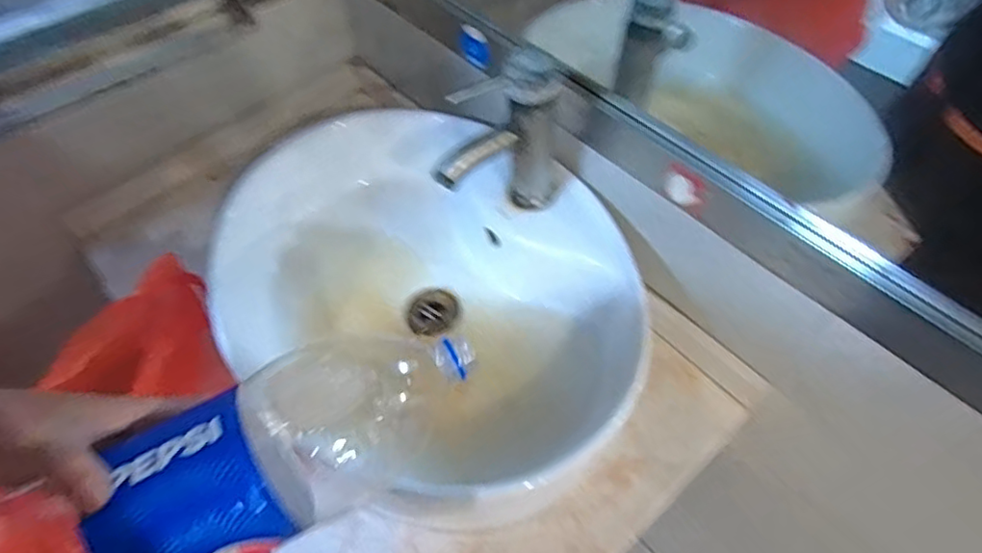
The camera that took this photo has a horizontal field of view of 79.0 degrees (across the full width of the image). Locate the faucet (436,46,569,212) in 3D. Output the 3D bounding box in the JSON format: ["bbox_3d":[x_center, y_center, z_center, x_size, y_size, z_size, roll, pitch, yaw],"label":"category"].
[{"bbox_3d":[0.012,-0.129,0.606,0.150,0.177,0.044,-21,57,-14],"label":"faucet"}]

